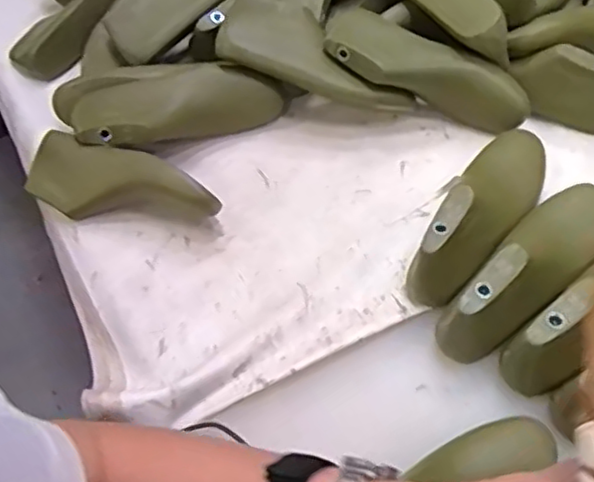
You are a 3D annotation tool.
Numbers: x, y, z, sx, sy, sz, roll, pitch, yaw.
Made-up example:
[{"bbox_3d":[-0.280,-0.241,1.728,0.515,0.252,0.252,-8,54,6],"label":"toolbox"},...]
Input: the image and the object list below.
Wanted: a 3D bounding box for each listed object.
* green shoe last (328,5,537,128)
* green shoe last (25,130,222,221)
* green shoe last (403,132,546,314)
[{"bbox_3d":[0.163,-0.212,0.847,0.264,0.073,0.074,25,56,1],"label":"green shoe last"},{"bbox_3d":[-0.210,-0.055,0.804,0.235,0.074,0.080,17,55,17],"label":"green shoe last"},{"bbox_3d":[0.214,-0.045,0.745,0.078,0.094,0.272,21,56,20],"label":"green shoe last"}]

